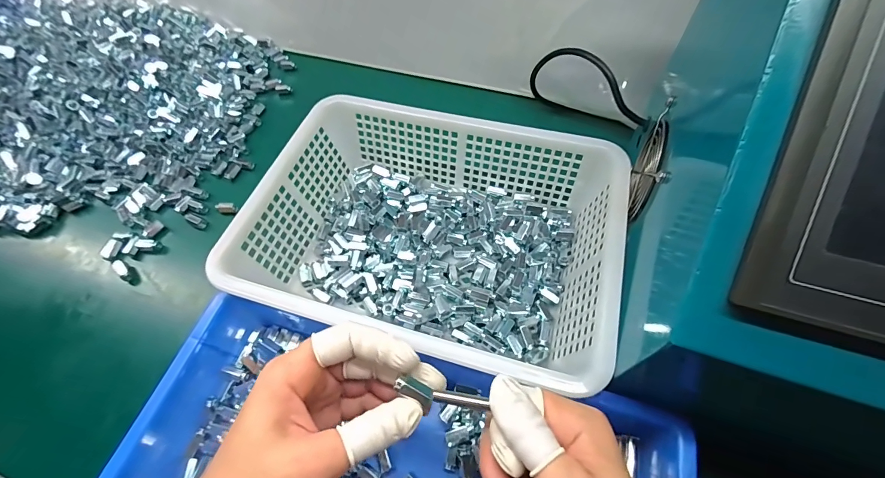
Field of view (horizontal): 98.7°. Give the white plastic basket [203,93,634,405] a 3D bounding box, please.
[{"bbox_3d":[-0.006,-0.010,0.359,0.310,0.080,0.220,13,61,11],"label":"white plastic basket"}]

